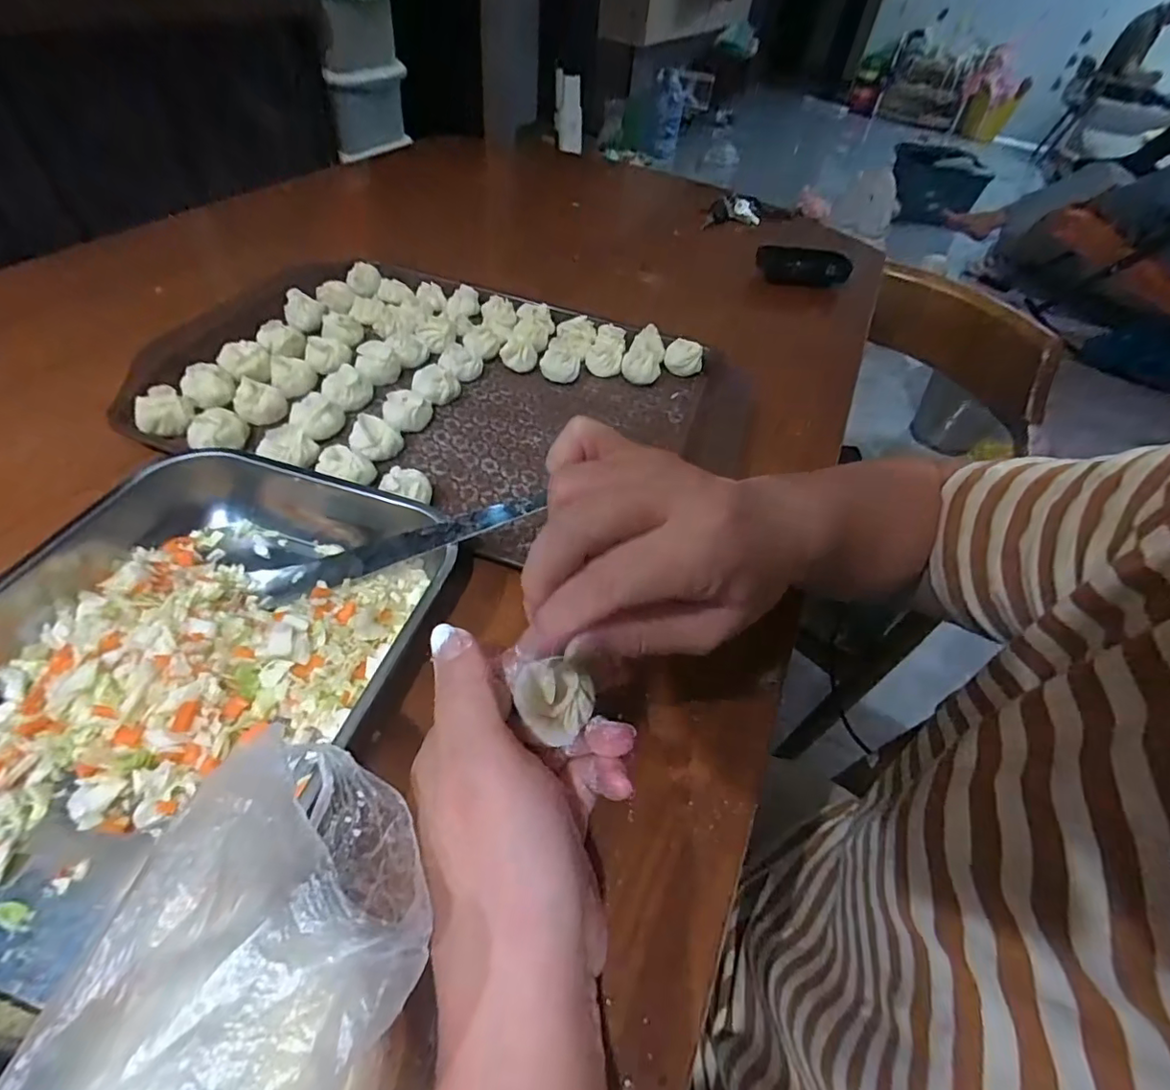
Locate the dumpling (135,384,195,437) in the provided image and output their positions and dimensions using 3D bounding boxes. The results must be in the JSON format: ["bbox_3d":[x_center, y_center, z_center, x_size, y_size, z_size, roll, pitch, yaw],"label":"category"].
[{"bbox_3d":[-0.281,-0.089,0.364,0.033,0.020,0.028,-36,61,-29],"label":"dumpling"}]

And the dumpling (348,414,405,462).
[{"bbox_3d":[-0.140,-0.072,0.367,0.032,0.019,0.027,-14,53,-15],"label":"dumpling"}]

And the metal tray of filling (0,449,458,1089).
[{"bbox_3d":[-0.200,0.056,0.243,0.210,0.040,0.253,15,51,8],"label":"metal tray of filling"}]

